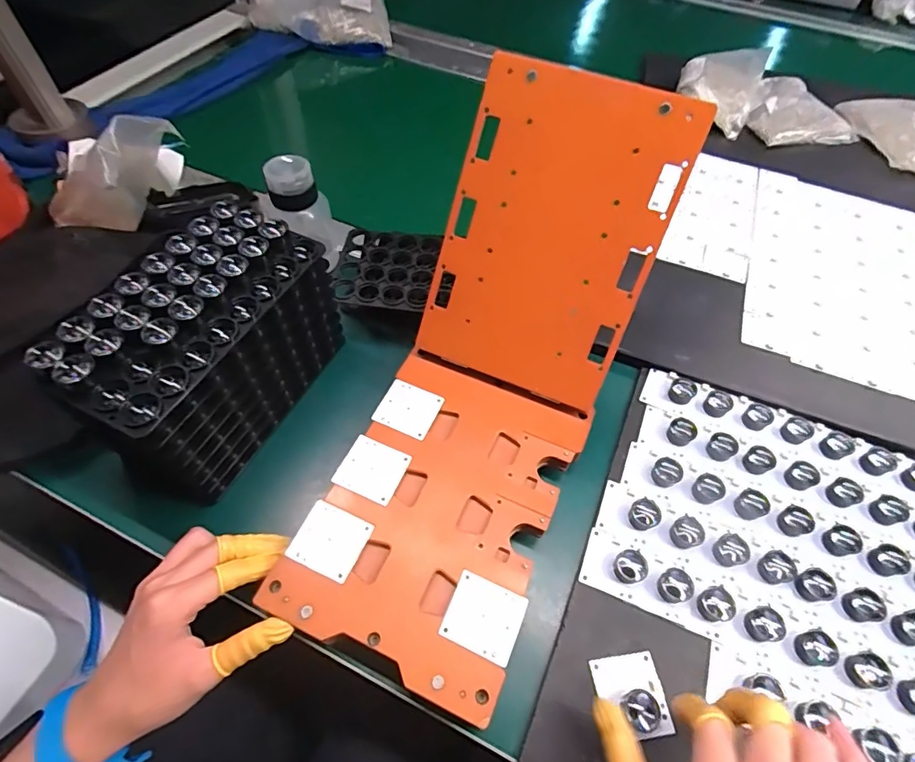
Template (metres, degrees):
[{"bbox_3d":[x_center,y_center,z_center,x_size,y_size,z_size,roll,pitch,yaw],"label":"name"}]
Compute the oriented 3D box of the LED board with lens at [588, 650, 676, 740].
[{"bbox_3d":[0.117,0.207,0.321,0.044,0.017,0.048,-7,58,-5],"label":"LED board with lens"}]

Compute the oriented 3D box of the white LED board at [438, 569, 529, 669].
[{"bbox_3d":[0.018,0.157,0.324,0.048,0.004,0.044,21,58,12],"label":"white LED board"}]

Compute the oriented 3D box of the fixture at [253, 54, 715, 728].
[{"bbox_3d":[0.028,-0.008,0.373,0.158,0.099,0.412,21,86,12],"label":"fixture"}]

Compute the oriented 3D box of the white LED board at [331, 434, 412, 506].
[{"bbox_3d":[-0.066,0.068,0.380,0.047,0.004,0.044,21,58,11],"label":"white LED board"}]

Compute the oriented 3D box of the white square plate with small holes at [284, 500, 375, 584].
[{"bbox_3d":[-0.091,0.114,0.349,0.049,0.004,0.045,21,58,11],"label":"white square plate with small holes"}]

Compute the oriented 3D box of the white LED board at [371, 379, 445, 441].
[{"bbox_3d":[-0.041,0.023,0.409,0.047,0.004,0.044,23,60,13],"label":"white LED board"}]

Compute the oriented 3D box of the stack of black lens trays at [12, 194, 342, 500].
[{"bbox_3d":[-0.190,-0.021,0.388,0.097,0.137,0.200,24,60,14],"label":"stack of black lens trays"}]

